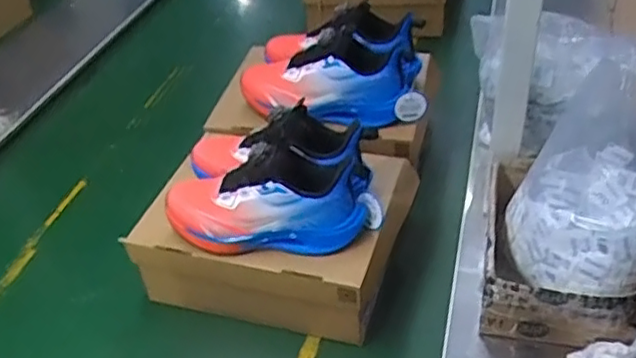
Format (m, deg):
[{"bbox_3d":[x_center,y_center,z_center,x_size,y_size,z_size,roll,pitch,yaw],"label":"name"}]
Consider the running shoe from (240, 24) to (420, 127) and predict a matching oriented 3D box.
[{"bbox_3d":[0.007,-0.153,0.944,0.257,0.100,0.102,9,42,19],"label":"running shoe"}]

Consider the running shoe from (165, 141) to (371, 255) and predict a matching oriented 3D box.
[{"bbox_3d":[-0.064,0.017,0.755,0.243,0.105,0.089,1,40,9],"label":"running shoe"}]

